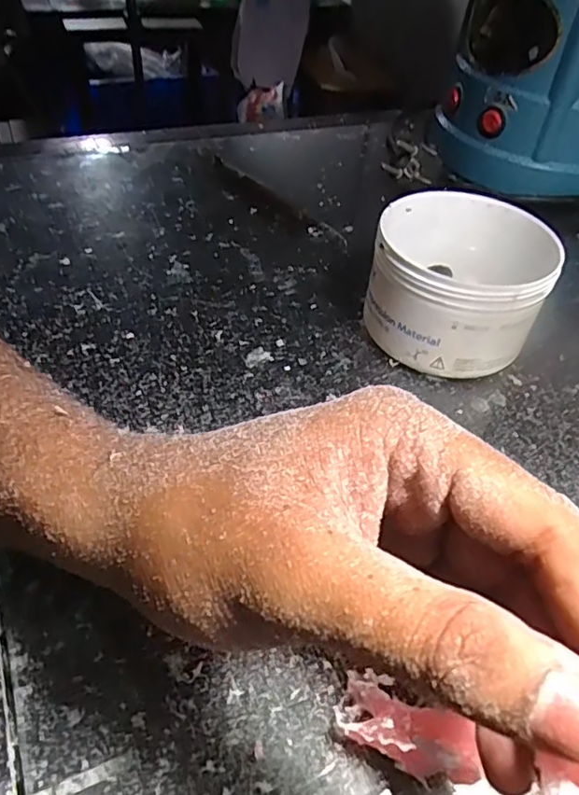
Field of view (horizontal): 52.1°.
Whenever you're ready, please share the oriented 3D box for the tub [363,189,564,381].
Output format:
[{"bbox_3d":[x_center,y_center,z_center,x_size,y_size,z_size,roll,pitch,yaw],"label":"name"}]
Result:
[{"bbox_3d":[0.087,-0.062,0.322,0.088,0.061,0.104,12,46,6],"label":"tub"}]

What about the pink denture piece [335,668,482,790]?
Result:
[{"bbox_3d":[0.035,0.105,0.182,0.043,0.019,0.020,24,48,16],"label":"pink denture piece"}]

